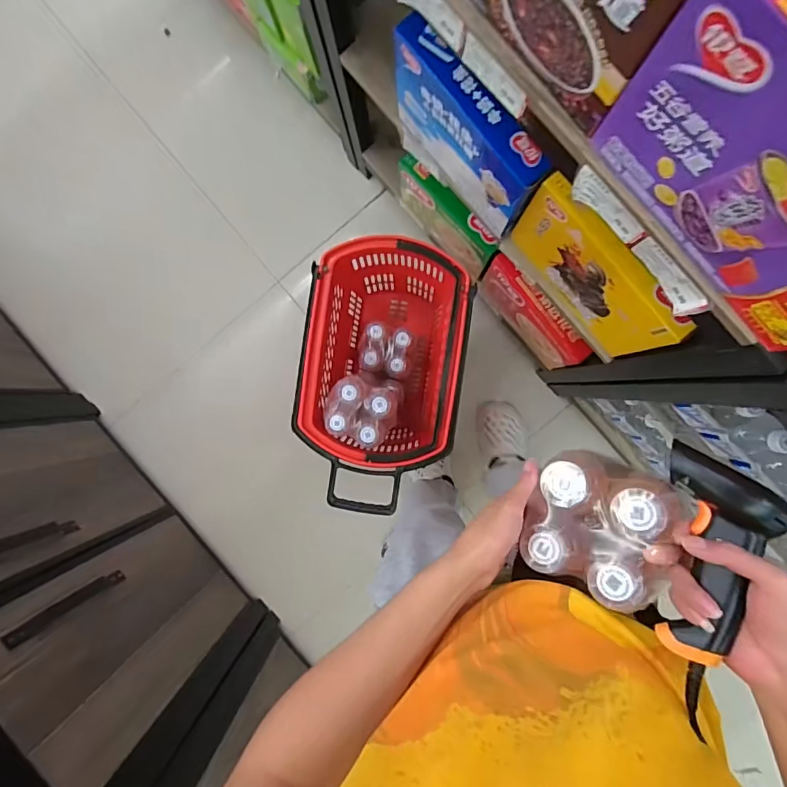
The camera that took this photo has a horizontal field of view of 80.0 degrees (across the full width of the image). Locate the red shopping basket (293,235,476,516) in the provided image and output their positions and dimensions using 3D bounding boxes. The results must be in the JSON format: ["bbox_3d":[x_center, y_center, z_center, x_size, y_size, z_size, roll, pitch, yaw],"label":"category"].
[{"bbox_3d":[-0.021,-0.041,1.127,0.332,0.397,0.568,9,91,3],"label":"red shopping basket"}]

